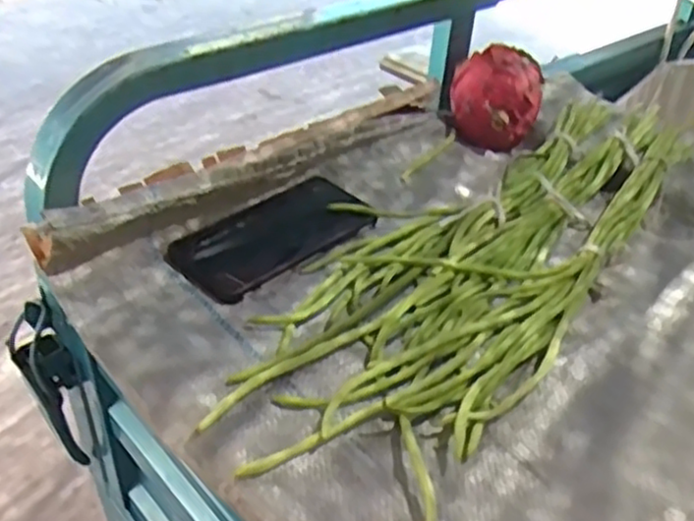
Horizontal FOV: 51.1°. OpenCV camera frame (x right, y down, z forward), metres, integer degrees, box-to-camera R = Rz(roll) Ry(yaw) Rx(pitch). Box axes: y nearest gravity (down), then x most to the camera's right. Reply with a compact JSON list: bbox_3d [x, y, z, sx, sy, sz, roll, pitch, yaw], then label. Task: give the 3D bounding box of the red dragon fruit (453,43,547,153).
[{"bbox_3d":[0.158,-0.174,0.766,0.091,0.080,0.099,11,39,9],"label":"red dragon fruit"}]

